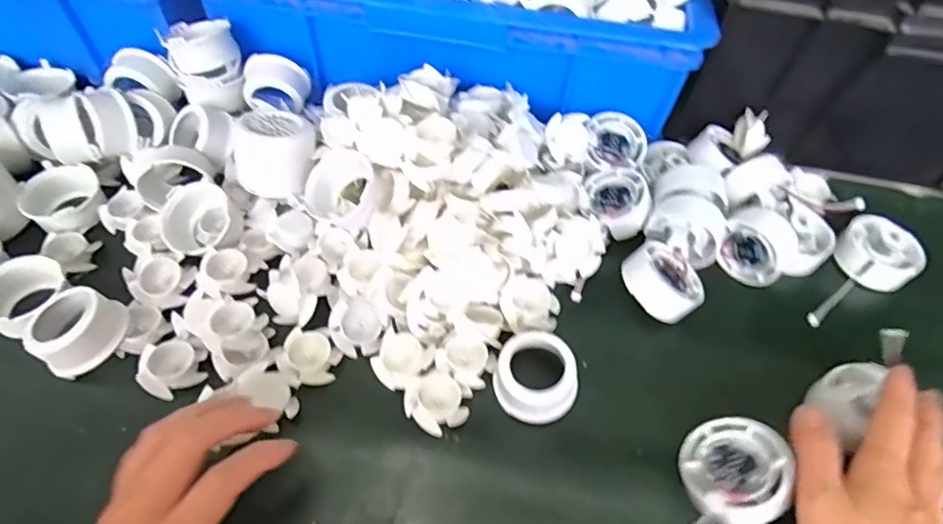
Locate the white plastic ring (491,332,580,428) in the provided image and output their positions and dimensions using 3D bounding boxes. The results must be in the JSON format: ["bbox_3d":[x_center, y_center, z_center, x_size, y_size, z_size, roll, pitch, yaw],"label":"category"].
[{"bbox_3d":[0.041,0.076,0.352,0.047,0.039,0.052,-23,60,-18],"label":"white plastic ring"}]

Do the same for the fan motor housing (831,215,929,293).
[{"bbox_3d":[0.322,-0.005,0.435,0.057,0.037,0.057,1,55,-2],"label":"fan motor housing"}]

